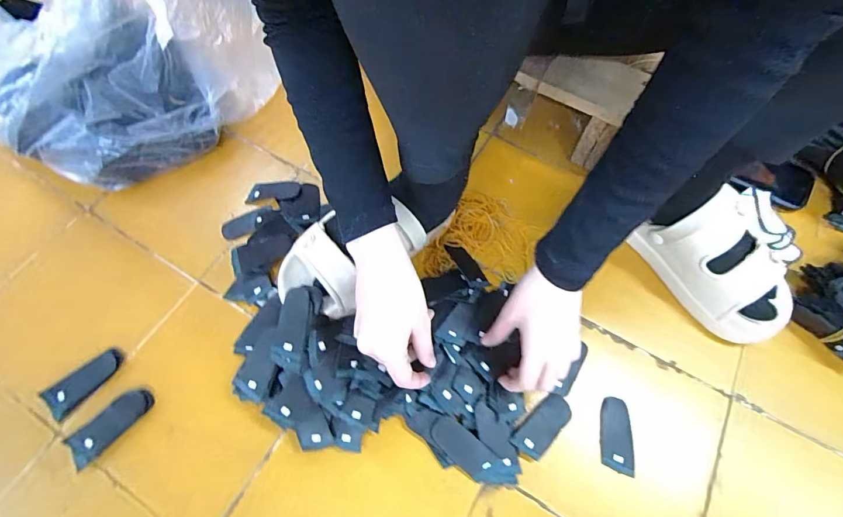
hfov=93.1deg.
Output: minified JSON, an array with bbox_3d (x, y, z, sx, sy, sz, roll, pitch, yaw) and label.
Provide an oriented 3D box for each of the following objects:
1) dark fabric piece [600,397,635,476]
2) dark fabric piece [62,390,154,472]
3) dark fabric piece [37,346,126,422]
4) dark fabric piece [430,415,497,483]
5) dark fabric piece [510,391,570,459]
[{"bbox_3d":[0.208,0.188,0.428,0.032,0.006,0.073,9,65,3],"label":"dark fabric piece"},{"bbox_3d":[-0.328,0.176,0.422,0.036,0.013,0.083,41,70,17],"label":"dark fabric piece"},{"bbox_3d":[-0.376,0.135,0.444,0.036,0.011,0.081,37,69,15],"label":"dark fabric piece"},{"bbox_3d":[0.040,0.193,0.410,0.069,0.009,0.032,37,69,15],"label":"dark fabric piece"},{"bbox_3d":[0.129,0.176,0.424,0.074,0.005,0.034,-39,72,-25],"label":"dark fabric piece"}]

